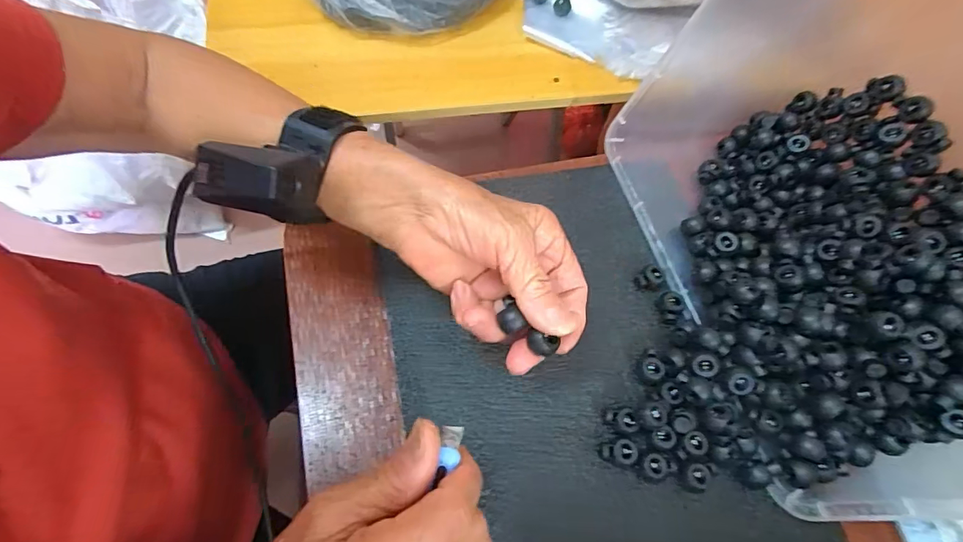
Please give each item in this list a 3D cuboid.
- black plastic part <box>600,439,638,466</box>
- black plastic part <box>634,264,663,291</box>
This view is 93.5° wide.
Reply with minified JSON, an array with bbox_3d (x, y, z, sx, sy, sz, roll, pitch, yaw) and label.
[{"bbox_3d":[0.083,0.112,0.277,0.020,0.012,0.014,-9,68,-6],"label":"black plastic part"},{"bbox_3d":[0.123,0.005,0.330,0.015,0.013,0.018,41,72,14],"label":"black plastic part"}]

